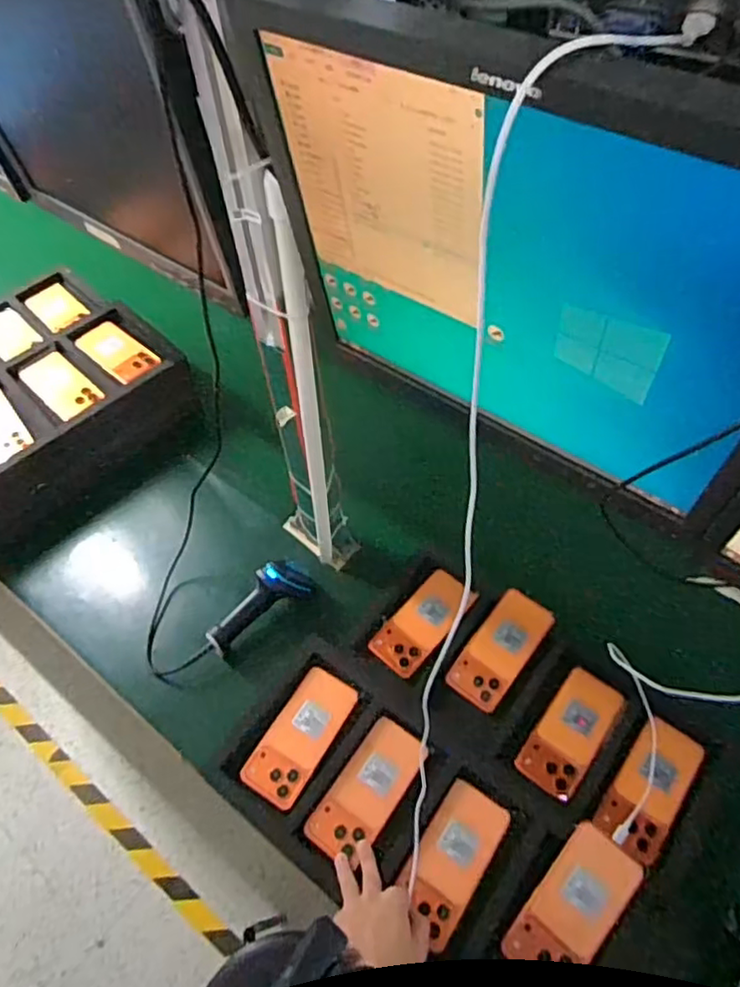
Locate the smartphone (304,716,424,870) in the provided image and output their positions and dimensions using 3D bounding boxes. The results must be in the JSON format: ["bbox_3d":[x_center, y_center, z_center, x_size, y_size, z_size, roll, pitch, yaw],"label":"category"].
[{"bbox_3d":[-0.003,0.349,0.749,0.075,0.009,0.159,33,62,22],"label":"smartphone"}]

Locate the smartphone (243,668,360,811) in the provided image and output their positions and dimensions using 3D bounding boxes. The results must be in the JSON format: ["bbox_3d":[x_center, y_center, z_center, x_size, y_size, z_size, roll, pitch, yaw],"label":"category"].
[{"bbox_3d":[-0.087,0.305,0.797,0.079,0.009,0.164,26,61,19],"label":"smartphone"}]

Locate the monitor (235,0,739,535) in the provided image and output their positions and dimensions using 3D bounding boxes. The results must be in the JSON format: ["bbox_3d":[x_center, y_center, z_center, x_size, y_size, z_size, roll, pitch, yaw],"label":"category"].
[{"bbox_3d":[0.083,-0.124,0.406,0.372,0.297,0.072,33,63,22],"label":"monitor"}]

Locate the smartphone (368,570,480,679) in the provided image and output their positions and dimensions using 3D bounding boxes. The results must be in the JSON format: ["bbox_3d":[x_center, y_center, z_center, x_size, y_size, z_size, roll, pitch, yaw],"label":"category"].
[{"bbox_3d":[0.078,0.183,0.906,0.085,0.014,0.169,39,65,25],"label":"smartphone"}]

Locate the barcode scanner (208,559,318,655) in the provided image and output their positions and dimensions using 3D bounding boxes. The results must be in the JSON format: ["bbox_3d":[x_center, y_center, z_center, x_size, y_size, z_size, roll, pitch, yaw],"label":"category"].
[{"bbox_3d":[-0.160,0.154,0.910,0.172,0.062,0.062,-30,59,-17],"label":"barcode scanner"}]

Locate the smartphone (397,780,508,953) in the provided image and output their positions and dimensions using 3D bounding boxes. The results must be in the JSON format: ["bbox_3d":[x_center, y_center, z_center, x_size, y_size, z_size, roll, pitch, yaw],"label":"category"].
[{"bbox_3d":[0.092,0.403,0.697,0.074,0.012,0.150,28,61,20],"label":"smartphone"}]

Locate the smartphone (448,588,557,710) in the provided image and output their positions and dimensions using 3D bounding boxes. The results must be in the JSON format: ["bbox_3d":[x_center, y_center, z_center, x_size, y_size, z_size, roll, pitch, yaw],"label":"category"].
[{"bbox_3d":[0.181,0.214,0.866,0.085,0.009,0.164,30,74,27],"label":"smartphone"}]

